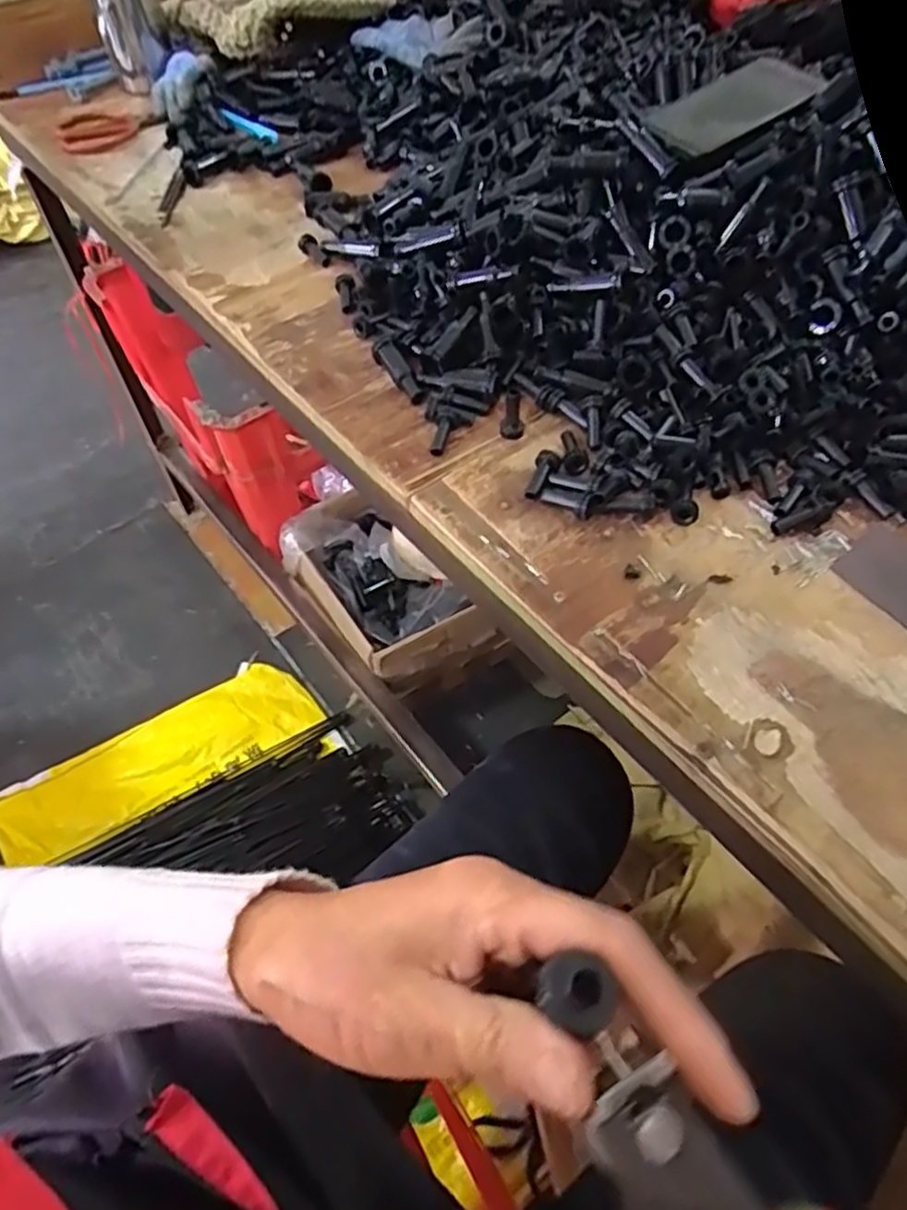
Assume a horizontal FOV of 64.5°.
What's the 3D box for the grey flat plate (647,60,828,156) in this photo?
[{"bbox_3d":[0.236,-0.424,0.608,0.144,0.007,0.075,-27,63,-7],"label":"grey flat plate"}]

